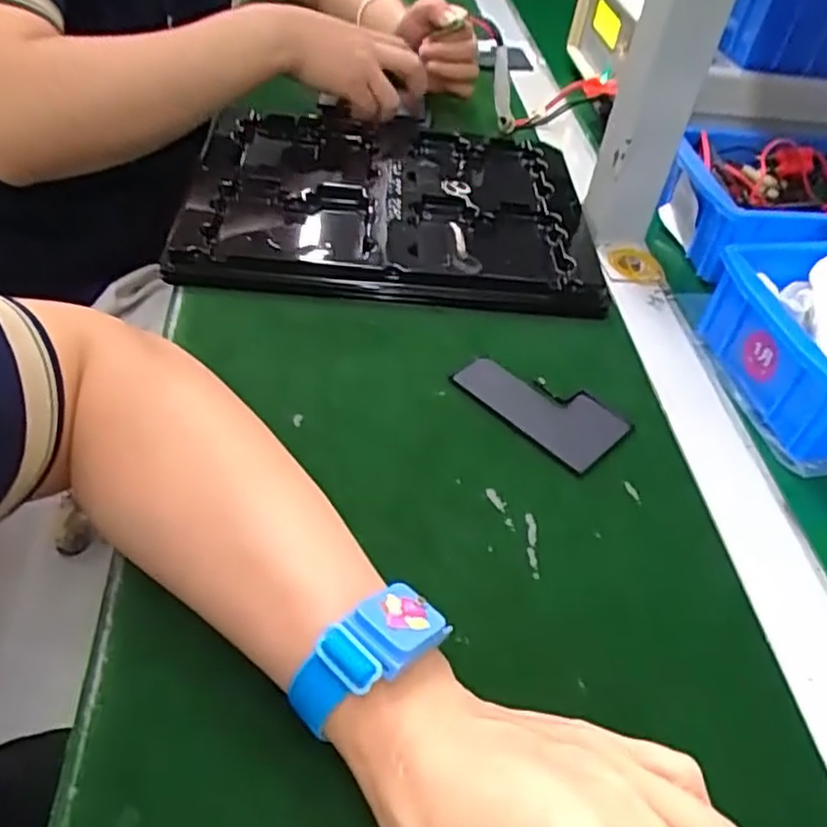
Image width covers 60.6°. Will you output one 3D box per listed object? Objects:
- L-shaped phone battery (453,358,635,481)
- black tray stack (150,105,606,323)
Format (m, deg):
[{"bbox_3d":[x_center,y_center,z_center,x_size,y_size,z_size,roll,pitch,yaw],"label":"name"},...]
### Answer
[{"bbox_3d":[0.073,-0.006,0.410,0.094,0.007,0.050,35,53,25],"label":"L-shaped phone battery"},{"bbox_3d":[-0.024,-0.163,0.527,0.301,0.028,0.224,3,46,-3],"label":"black tray stack"}]

